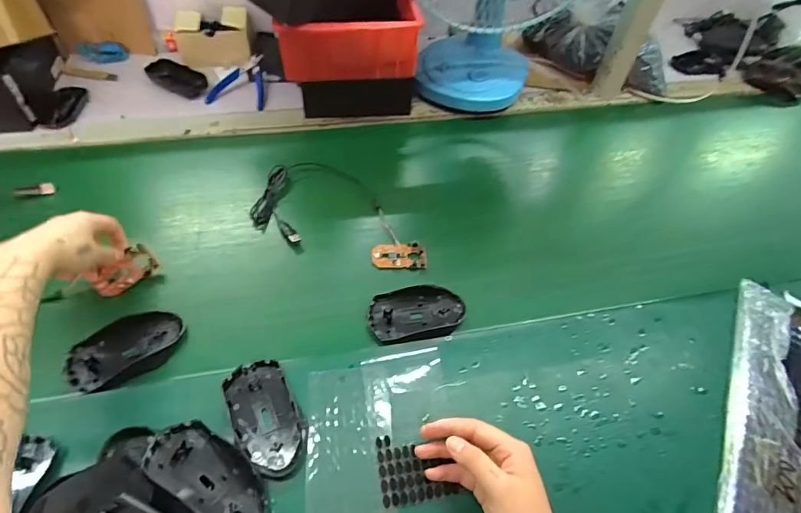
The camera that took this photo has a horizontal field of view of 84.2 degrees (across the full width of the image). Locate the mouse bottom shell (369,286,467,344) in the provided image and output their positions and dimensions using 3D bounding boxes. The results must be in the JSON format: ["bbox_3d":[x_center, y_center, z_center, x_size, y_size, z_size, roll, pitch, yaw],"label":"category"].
[{"bbox_3d":[0.019,0.066,0.525,0.110,0.015,0.063,-6,52,-10],"label":"mouse bottom shell"}]

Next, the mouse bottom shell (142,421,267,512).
[{"bbox_3d":[-0.163,0.190,0.383,0.115,0.012,0.059,37,36,3],"label":"mouse bottom shell"}]

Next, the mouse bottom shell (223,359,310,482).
[{"bbox_3d":[-0.131,0.155,0.434,0.058,0.009,0.112,-22,56,-21],"label":"mouse bottom shell"}]

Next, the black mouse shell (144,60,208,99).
[{"bbox_3d":[-0.388,-0.309,0.767,0.113,0.021,0.054,22,53,12],"label":"black mouse shell"}]

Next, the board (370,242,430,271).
[{"bbox_3d":[-0.001,-0.002,0.571,0.070,0.009,0.035,1,51,-4],"label":"board"}]

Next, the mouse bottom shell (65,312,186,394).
[{"bbox_3d":[-0.294,0.096,0.477,0.111,0.016,0.074,-29,59,-25],"label":"mouse bottom shell"}]

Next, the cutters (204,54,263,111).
[{"bbox_3d":[-0.285,-0.301,0.765,0.095,0.028,0.115,-6,52,-9],"label":"cutters"}]

